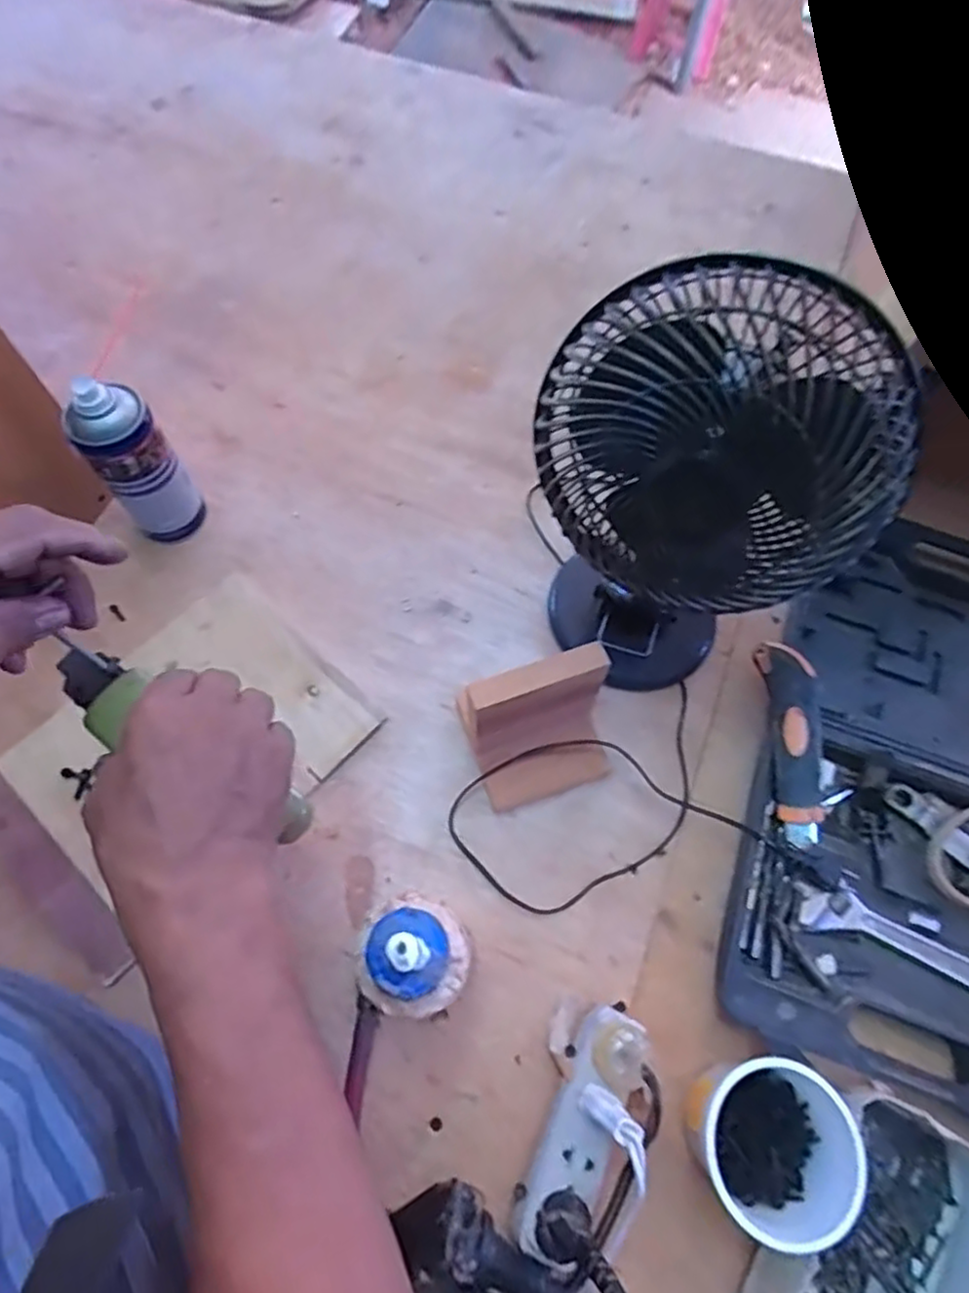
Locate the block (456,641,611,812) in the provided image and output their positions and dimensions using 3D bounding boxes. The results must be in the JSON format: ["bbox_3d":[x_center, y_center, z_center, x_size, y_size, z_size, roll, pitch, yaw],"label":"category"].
[{"bbox_3d":[0.044,0.064,0.523,0.104,0.118,0.087,-20,71,-9],"label":"block"}]

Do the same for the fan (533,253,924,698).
[{"bbox_3d":[0.137,-0.098,0.485,0.202,0.339,0.145,31,67,9],"label":"fan"}]

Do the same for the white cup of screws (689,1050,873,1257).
[{"bbox_3d":[0.178,0.312,0.443,0.093,0.081,0.093,0,69,0],"label":"white cup of screws"}]

